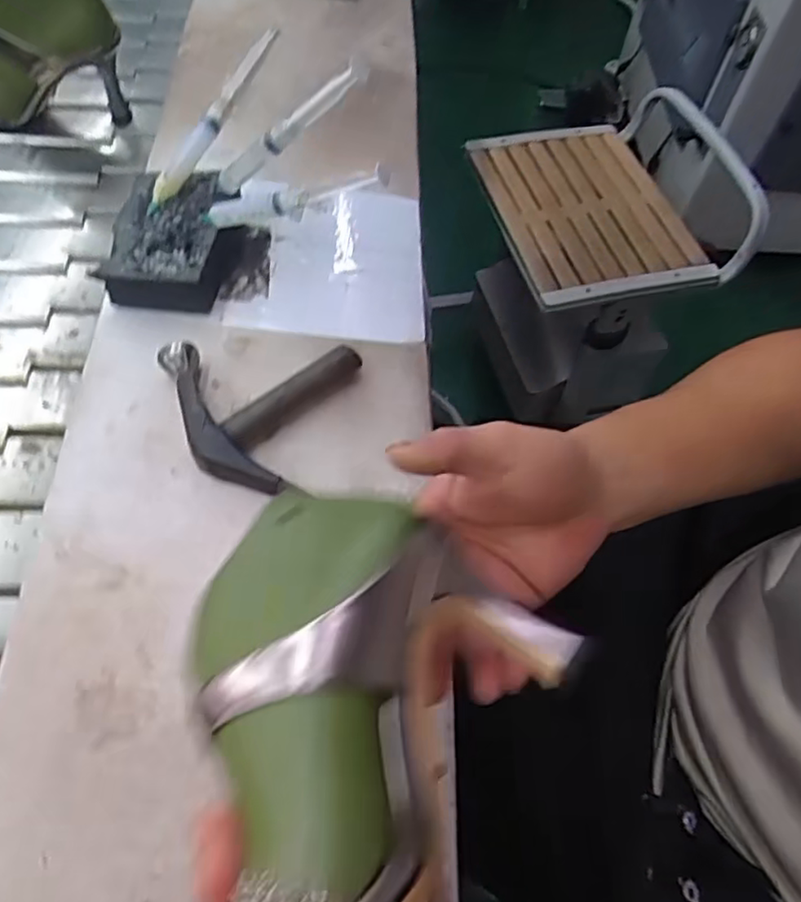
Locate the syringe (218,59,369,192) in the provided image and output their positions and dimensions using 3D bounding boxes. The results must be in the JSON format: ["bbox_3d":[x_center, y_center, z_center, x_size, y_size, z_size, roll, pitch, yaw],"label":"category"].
[{"bbox_3d":[-0.084,-0.228,0.468,0.163,0.016,0.012,-15,48,40],"label":"syringe"}]

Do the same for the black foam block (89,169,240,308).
[{"bbox_3d":[-0.176,-0.169,0.519,0.089,0.034,0.128,9,59,1],"label":"black foam block"}]

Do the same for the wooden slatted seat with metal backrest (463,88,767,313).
[{"bbox_3d":[0.324,-0.402,1.006,0.345,0.136,0.380,-8,60,-7],"label":"wooden slatted seat with metal backrest"}]

